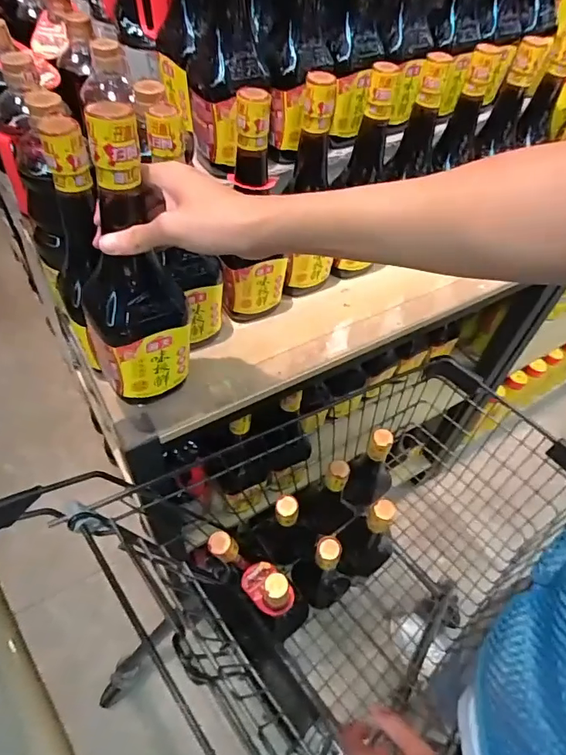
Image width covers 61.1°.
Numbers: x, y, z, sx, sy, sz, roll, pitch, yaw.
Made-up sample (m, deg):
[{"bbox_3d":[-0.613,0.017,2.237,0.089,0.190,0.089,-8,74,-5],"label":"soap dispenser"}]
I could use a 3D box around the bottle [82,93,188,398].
[{"bbox_3d":[-0.128,-0.089,0.412,0.081,0.257,0.059,0,38,-5],"label":"bottle"}]

